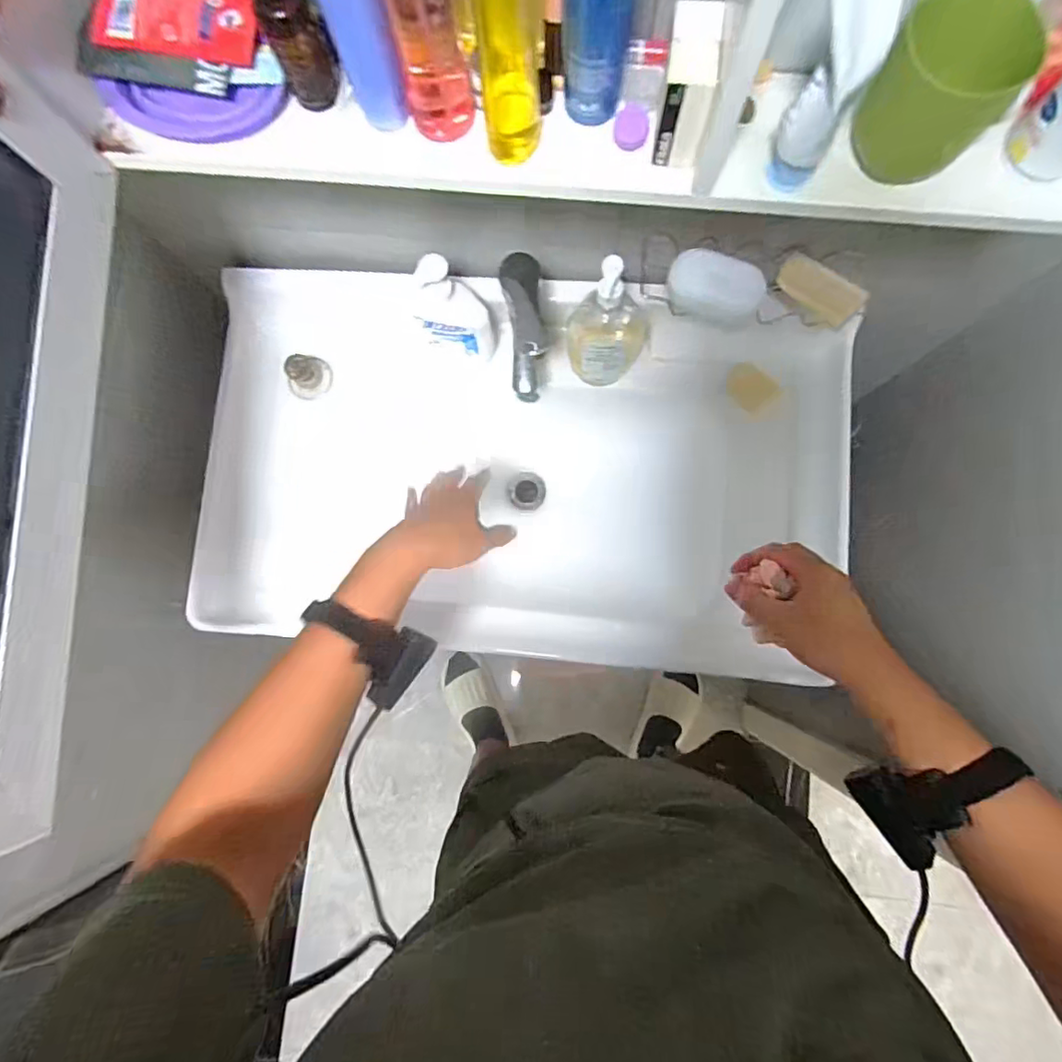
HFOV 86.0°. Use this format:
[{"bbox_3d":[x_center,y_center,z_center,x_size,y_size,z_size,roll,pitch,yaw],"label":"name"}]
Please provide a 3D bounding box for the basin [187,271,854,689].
[{"bbox_3d":[-0.010,-0.068,0.775,0.795,0.183,0.441,5,82,5],"label":"basin"}]

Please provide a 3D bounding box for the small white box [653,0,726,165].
[{"bbox_3d":[0.102,-0.286,0.371,0.030,0.060,0.063,8,82,6],"label":"small white box"}]

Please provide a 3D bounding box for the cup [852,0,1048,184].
[{"bbox_3d":[0.249,-0.270,0.344,0.074,0.063,0.077,-1,81,5],"label":"cup"}]

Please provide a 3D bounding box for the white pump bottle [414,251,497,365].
[{"bbox_3d":[-0.092,-0.269,0.700,0.093,0.209,0.060,6,82,6],"label":"white pump bottle"}]

